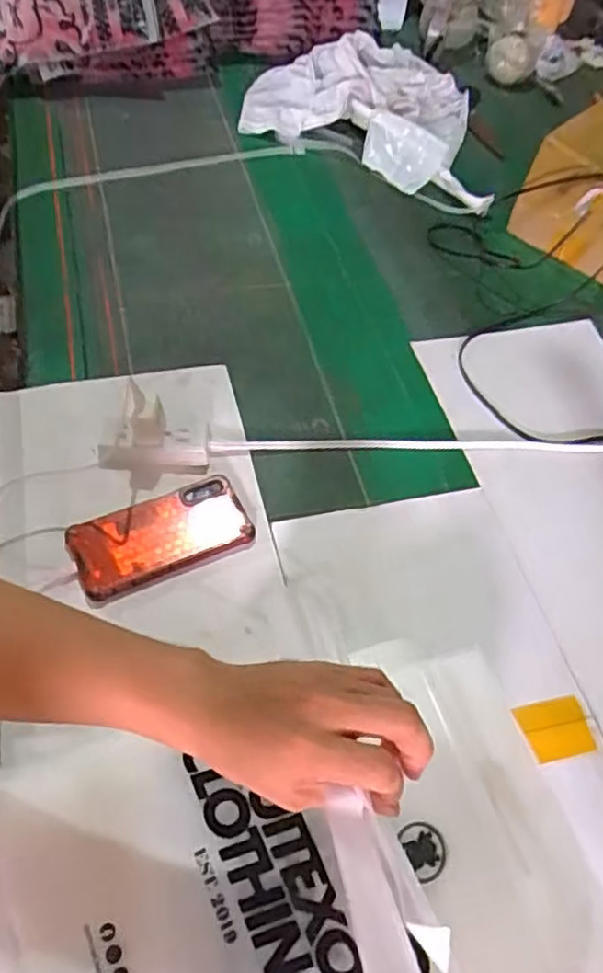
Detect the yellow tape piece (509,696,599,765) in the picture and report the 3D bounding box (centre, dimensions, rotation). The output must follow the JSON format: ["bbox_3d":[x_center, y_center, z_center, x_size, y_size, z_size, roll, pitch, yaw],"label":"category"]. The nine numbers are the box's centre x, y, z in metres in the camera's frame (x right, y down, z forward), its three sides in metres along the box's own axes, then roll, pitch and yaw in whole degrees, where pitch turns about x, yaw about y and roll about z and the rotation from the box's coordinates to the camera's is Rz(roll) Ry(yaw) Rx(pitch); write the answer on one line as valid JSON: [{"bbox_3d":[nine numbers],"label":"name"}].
[{"bbox_3d":[0.216,0.206,0.572,0.060,0.004,0.046,-7,55,-11],"label":"yellow tape piece"}]

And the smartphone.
[{"bbox_3d":[-0.132,0.047,0.643,0.165,0.014,0.082,-21,59,-19],"label":"smartphone"}]

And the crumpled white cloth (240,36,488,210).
[{"bbox_3d":[0.149,-0.654,1.138,0.453,0.083,0.384,24,56,12],"label":"crumpled white cloth"}]

